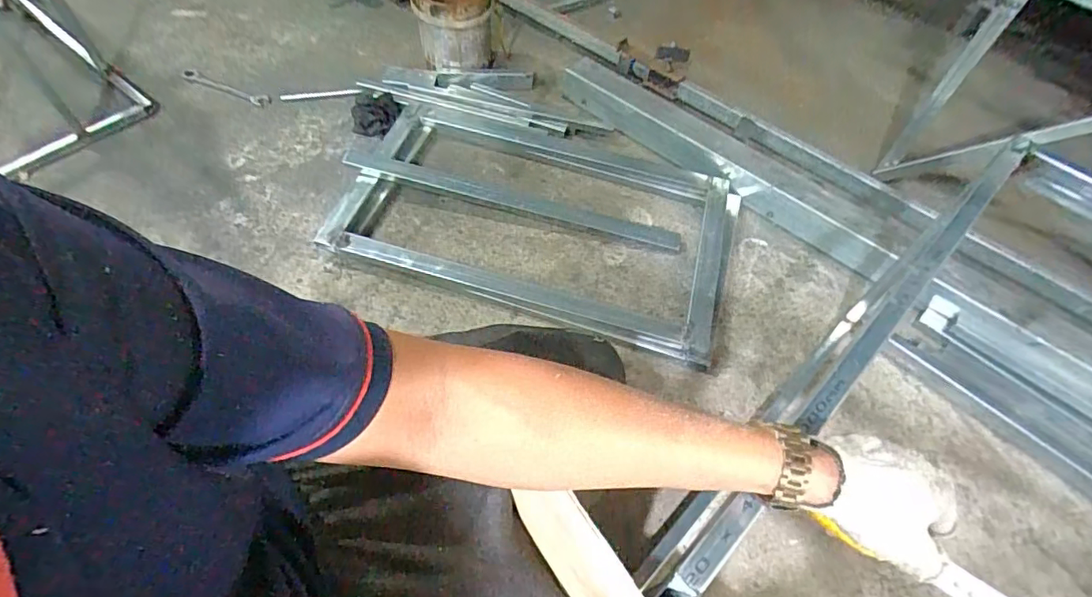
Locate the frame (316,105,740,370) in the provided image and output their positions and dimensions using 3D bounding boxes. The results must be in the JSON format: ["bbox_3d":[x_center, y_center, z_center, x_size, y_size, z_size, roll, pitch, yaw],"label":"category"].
[{"bbox_3d":[-0.025,-0.152,1.017,0.734,0.054,0.429,17,57,7],"label":"frame"}]

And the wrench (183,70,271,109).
[{"bbox_3d":[-0.722,-0.476,1.219,0.242,0.016,0.039,23,58,11],"label":"wrench"}]

